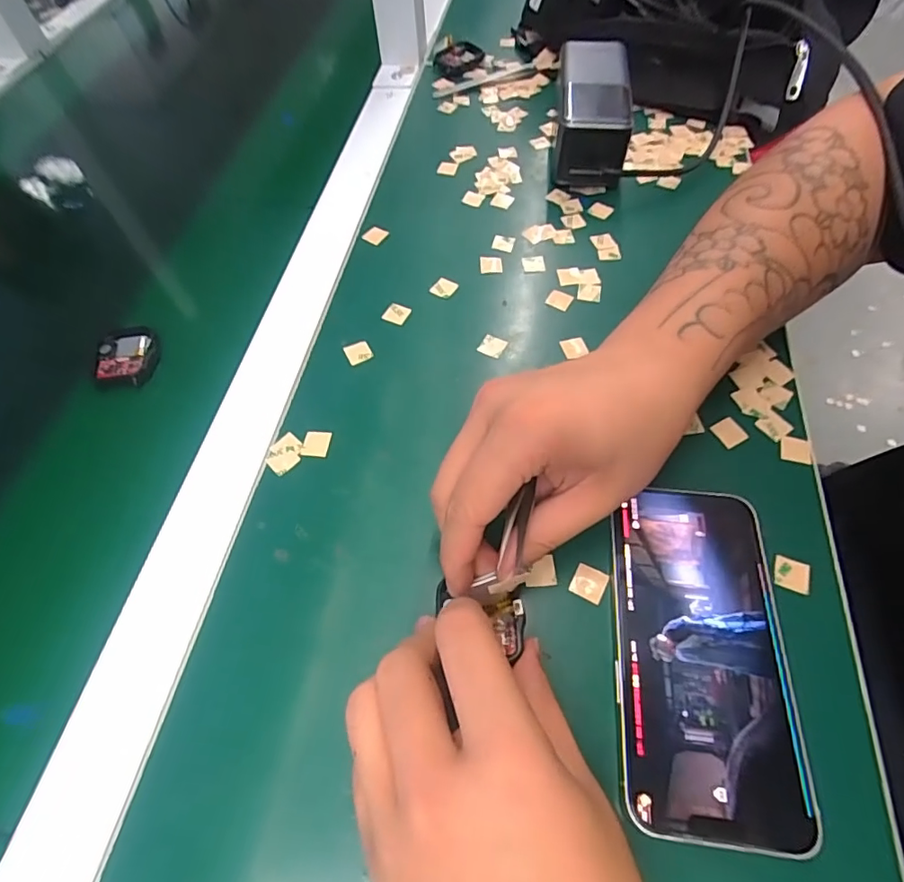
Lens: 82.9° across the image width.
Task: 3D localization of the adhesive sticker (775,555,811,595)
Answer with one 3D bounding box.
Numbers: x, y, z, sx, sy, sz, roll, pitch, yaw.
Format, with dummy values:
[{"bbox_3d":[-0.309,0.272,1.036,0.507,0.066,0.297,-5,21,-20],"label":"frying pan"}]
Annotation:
[{"bbox_3d":[0.164,0.064,0.247,0.015,0.004,0.016,17,61,13],"label":"adhesive sticker"}]

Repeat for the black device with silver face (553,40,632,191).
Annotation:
[{"bbox_3d":[0.112,-0.265,0.414,0.053,0.052,0.142,6,60,7],"label":"black device with silver face"}]

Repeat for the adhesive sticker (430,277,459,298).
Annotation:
[{"bbox_3d":[-0.005,-0.107,0.356,0.015,0.004,0.016,30,68,12],"label":"adhesive sticker"}]

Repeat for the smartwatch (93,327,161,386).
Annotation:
[{"bbox_3d":[-0.210,-0.054,0.332,0.040,0.008,0.044,-1,59,2],"label":"smartwatch"}]

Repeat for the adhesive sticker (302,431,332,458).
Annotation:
[{"bbox_3d":[-0.078,0.002,0.292,0.015,0.004,0.016,5,59,6],"label":"adhesive sticker"}]

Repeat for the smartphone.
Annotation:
[{"bbox_3d":[0.109,0.089,0.228,0.072,0.010,0.143,4,59,5],"label":"smartphone"}]

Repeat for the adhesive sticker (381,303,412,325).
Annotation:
[{"bbox_3d":[-0.037,-0.086,0.344,0.015,0.004,0.017,23,66,9],"label":"adhesive sticker"}]

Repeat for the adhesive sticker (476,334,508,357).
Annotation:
[{"bbox_3d":[0.026,-0.061,0.326,0.015,0.004,0.015,26,69,17],"label":"adhesive sticker"}]

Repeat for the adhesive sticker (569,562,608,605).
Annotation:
[{"bbox_3d":[0.066,0.069,0.248,0.015,0.004,0.015,22,67,21],"label":"adhesive sticker"}]

